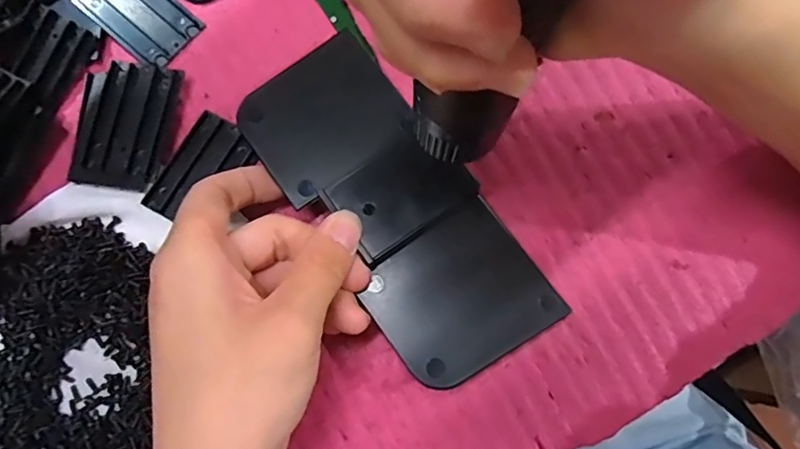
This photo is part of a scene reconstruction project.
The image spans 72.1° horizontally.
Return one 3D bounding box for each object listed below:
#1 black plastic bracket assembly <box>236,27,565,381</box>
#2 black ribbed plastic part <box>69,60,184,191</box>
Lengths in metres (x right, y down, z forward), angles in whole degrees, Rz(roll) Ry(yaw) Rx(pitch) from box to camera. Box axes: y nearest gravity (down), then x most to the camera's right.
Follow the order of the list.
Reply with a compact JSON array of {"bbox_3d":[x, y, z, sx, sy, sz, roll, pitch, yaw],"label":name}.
[{"bbox_3d":[-0.003,-0.009,0.240,0.068,0.013,0.159,-36,80,-7],"label":"black plastic bracket assembly"},{"bbox_3d":[-0.131,-0.048,0.259,0.044,0.007,0.060,3,80,1],"label":"black ribbed plastic part"}]

